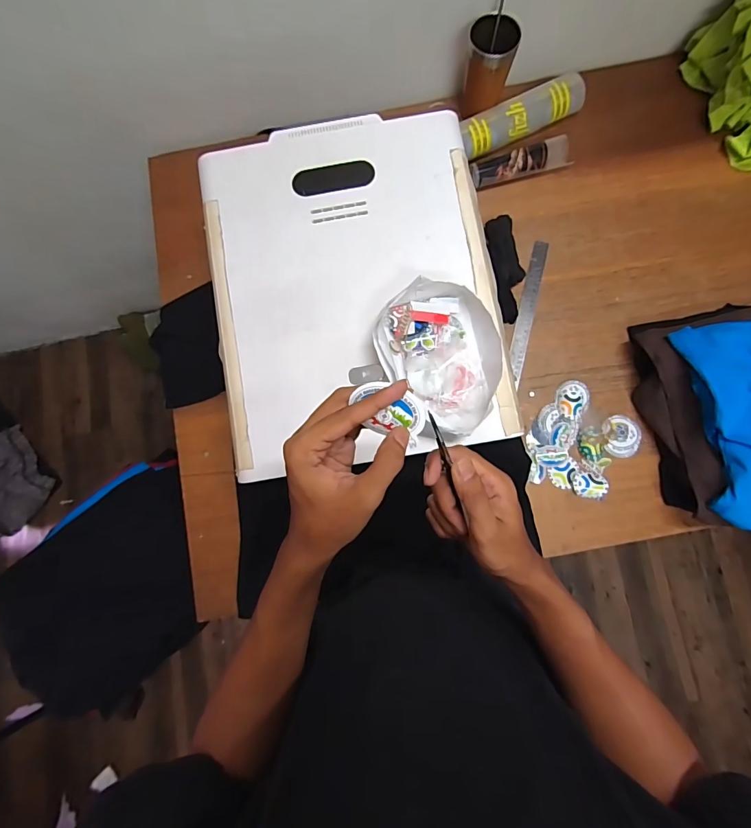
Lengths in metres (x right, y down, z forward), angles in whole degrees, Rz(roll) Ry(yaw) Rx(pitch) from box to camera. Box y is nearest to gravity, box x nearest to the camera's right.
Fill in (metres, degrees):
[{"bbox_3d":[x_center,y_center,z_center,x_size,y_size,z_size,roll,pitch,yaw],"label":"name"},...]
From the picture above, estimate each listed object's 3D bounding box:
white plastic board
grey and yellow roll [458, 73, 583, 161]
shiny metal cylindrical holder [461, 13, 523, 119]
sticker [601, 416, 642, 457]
[{"bbox_3d":[-0.033,-0.185,0.584,0.395,0.020,0.495,-9,82,0],"label":"white plastic board"},{"bbox_3d":[0.268,-0.548,0.759,0.248,0.055,0.065,-25,82,-2],"label":"grey and yellow roll"},{"bbox_3d":[0.196,-0.606,0.715,0.072,0.129,0.066,0,82,2],"label":"shiny metal cylindrical holder"},{"bbox_3d":[0.427,0.038,0.706,0.067,0.007,0.072,0,82,2],"label":"sticker"}]

